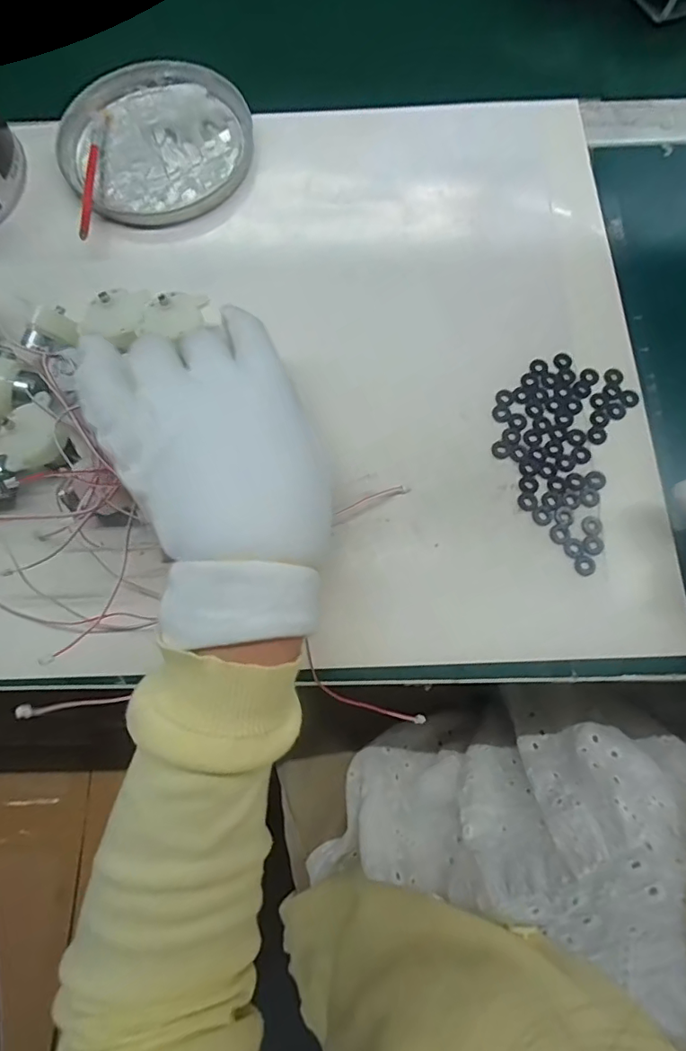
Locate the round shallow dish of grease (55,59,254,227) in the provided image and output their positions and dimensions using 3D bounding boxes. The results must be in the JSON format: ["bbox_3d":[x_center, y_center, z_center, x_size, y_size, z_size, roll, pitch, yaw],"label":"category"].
[{"bbox_3d":[-0.129,-0.268,0.361,0.125,0.016,0.128,0,74,2],"label":"round shallow dish of grease"}]

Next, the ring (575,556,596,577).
[{"bbox_3d":[0.128,0.021,0.275,0.011,0.004,0.011,0,74,2],"label":"ring"}]

